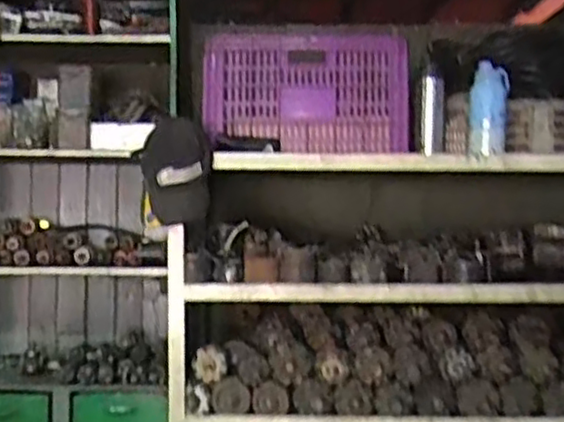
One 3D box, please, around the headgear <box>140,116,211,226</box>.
[{"bbox_3d":[-0.249,-0.096,1.662,0.158,0.242,0.108,1,-1,-12],"label":"headgear"}]

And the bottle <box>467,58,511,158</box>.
[{"bbox_3d":[0.502,-0.251,1.699,0.085,0.229,0.077,0,-1,10],"label":"bottle"}]

